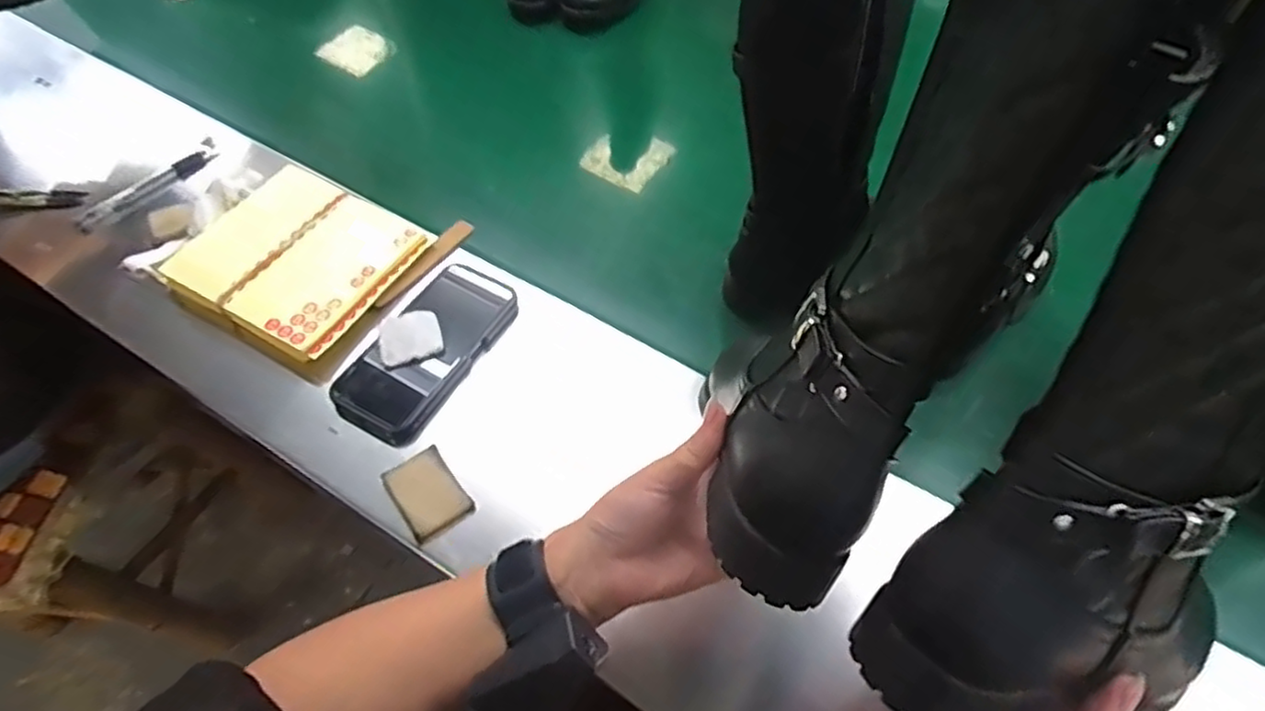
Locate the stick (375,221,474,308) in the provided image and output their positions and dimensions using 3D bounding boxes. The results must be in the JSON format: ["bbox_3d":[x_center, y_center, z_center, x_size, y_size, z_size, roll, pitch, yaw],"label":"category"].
[{"bbox_3d":[-0.194,-0.085,0.632,0.012,0.016,0.118,31,63,18],"label":"stick"}]

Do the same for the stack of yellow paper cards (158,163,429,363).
[{"bbox_3d":[-0.304,-0.086,0.618,0.177,0.032,0.157,24,61,15],"label":"stack of yellow paper cards"}]

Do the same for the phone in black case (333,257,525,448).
[{"bbox_3d":[-0.172,-0.009,0.573,0.083,0.016,0.167,24,61,15],"label":"phone in black case"}]

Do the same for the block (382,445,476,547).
[{"bbox_3d":[-0.153,0.104,0.509,0.046,0.016,0.062,-33,63,-19],"label":"block"}]

